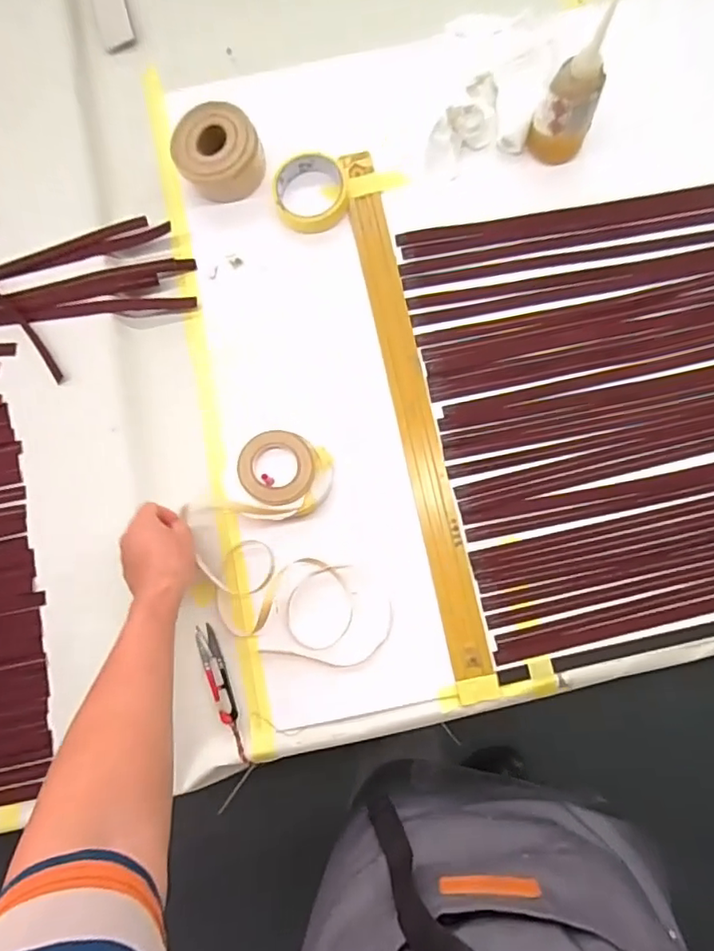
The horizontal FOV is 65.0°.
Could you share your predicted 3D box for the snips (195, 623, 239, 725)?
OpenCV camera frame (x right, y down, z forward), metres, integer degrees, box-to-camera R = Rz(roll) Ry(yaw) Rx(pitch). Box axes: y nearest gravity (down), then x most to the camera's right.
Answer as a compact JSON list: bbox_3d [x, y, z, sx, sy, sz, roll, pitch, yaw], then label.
[{"bbox_3d":[-0.155,0.219,0.618,0.022,0.010,0.107,-19,82,-1],"label":"snips"}]

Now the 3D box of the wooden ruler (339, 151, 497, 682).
[{"bbox_3d":[0.065,-0.089,0.648,0.041,0.007,0.622,-12,81,-2],"label":"wooden ruler"}]

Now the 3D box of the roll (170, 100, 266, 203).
[{"bbox_3d":[-0.166,-0.390,0.681,0.098,0.055,0.096,0,82,2],"label":"roll"}]

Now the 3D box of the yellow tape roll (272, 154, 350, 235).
[{"bbox_3d":[-0.055,-0.343,0.682,0.087,0.028,0.093,0,82,2],"label":"yellow tape roll"}]

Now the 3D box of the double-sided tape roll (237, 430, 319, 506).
[{"bbox_3d":[-0.087,-0.008,0.609,0.084,0.008,0.079,0,82,2],"label":"double-sided tape roll"}]

